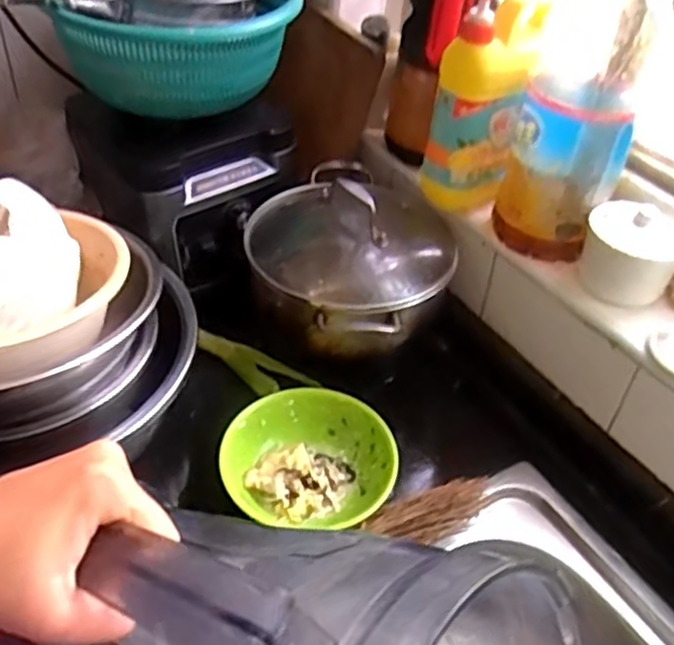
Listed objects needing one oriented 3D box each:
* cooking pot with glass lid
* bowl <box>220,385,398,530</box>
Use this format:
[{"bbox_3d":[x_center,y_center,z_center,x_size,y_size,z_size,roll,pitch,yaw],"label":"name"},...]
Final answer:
[{"bbox_3d":[0.014,-0.087,0.816,0.220,0.119,0.267,16,43,13],"label":"cooking pot with glass lid"},{"bbox_3d":[-0.029,0.142,0.709,0.166,0.048,0.161,2,42,-2],"label":"bowl"}]

